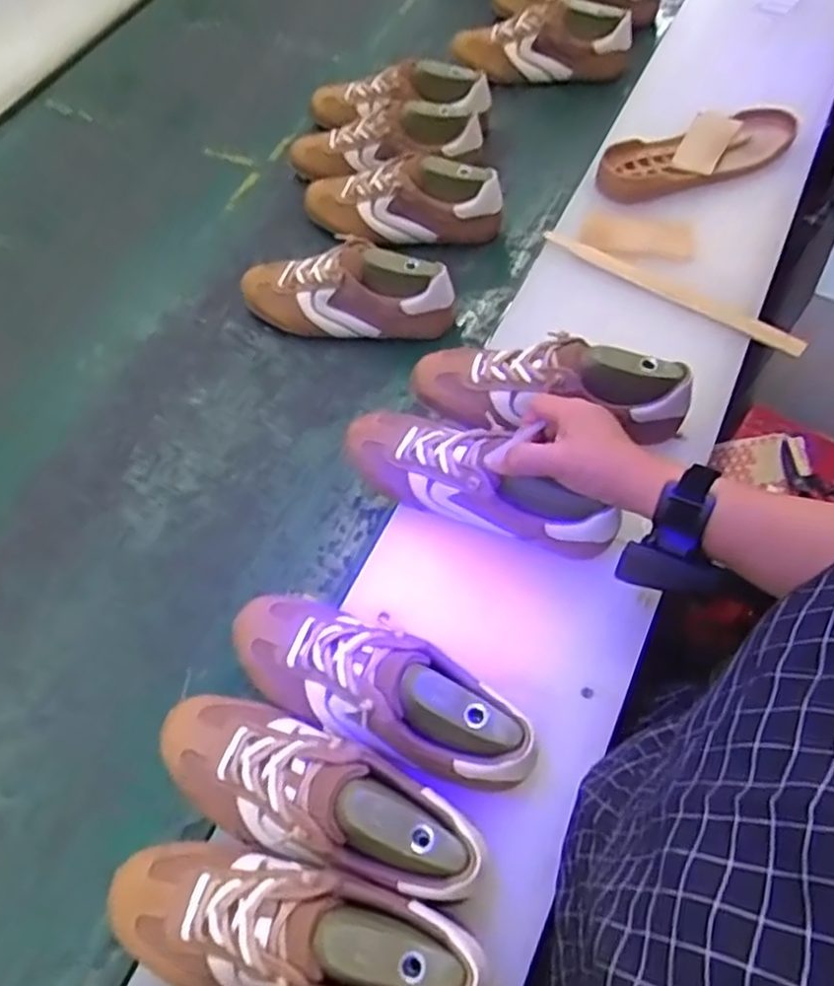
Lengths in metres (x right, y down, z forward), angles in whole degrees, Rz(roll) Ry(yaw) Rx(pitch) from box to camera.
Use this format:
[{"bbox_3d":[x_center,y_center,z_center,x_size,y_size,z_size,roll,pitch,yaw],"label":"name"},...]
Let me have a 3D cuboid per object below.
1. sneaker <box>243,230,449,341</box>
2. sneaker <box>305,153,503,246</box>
[{"bbox_3d":[-0.084,-0.237,0.846,0.259,0.092,0.083,11,60,8],"label":"sneaker"},{"bbox_3d":[-0.019,-0.378,0.915,0.254,0.084,0.096,13,61,10],"label":"sneaker"}]

